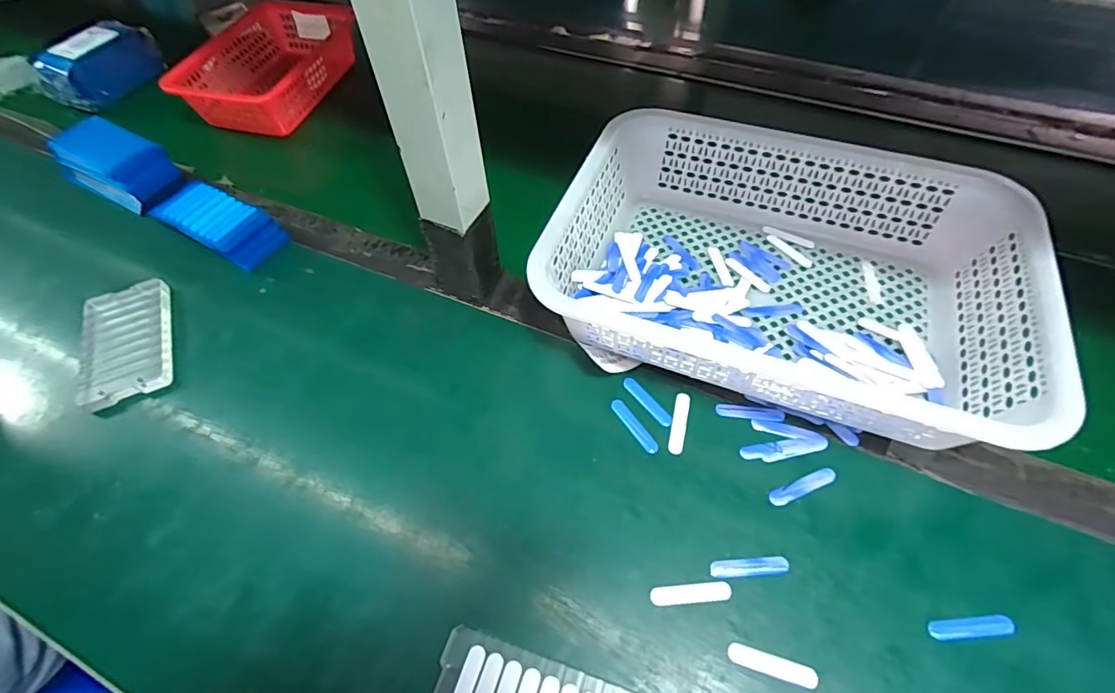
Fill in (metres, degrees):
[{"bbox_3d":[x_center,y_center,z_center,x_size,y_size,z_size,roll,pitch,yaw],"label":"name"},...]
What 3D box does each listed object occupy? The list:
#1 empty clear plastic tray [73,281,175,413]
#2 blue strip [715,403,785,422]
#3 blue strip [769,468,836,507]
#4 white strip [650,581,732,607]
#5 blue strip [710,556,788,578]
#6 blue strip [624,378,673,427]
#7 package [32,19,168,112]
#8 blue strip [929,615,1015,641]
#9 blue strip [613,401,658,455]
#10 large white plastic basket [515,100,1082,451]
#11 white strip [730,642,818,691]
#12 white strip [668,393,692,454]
[{"bbox_3d":[-0.383,-0.004,0.452,0.067,0.015,0.119,-21,58,-11],"label":"empty clear plastic tray"},{"bbox_3d":[0.150,0.051,0.397,0.050,0.004,0.011,6,57,6],"label":"blue strip"},{"bbox_3d":[0.175,0.100,0.365,0.052,0.004,0.013,-21,58,-11],"label":"blue strip"},{"bbox_3d":[0.087,0.161,0.332,0.051,0.004,0.012,-6,56,-1],"label":"white strip"},{"bbox_3d":[0.127,0.145,0.339,0.050,0.004,0.012,-4,56,0],"label":"blue strip"},{"bbox_3d":[0.071,0.043,0.405,0.011,0.004,0.050,-34,62,-18],"label":"blue strip"},{"bbox_3d":[-0.610,-0.372,0.688,0.058,0.078,0.143,22,60,16],"label":"package"},{"bbox_3d":[0.257,0.175,0.317,0.052,0.005,0.011,-5,56,-1],"label":"blue strip"},{"bbox_3d":[0.059,0.061,0.395,0.010,0.004,0.050,-31,61,-17],"label":"blue strip"},{"bbox_3d":[0.183,-0.068,0.429,0.357,0.082,0.251,17,59,13],"label":"large white plastic basket"},{"bbox_3d":[0.130,0.193,0.309,0.051,0.004,0.012,14,58,11],"label":"white strip"},{"bbox_3d":[0.094,0.058,0.395,0.012,0.004,0.051,12,58,10],"label":"white strip"}]

